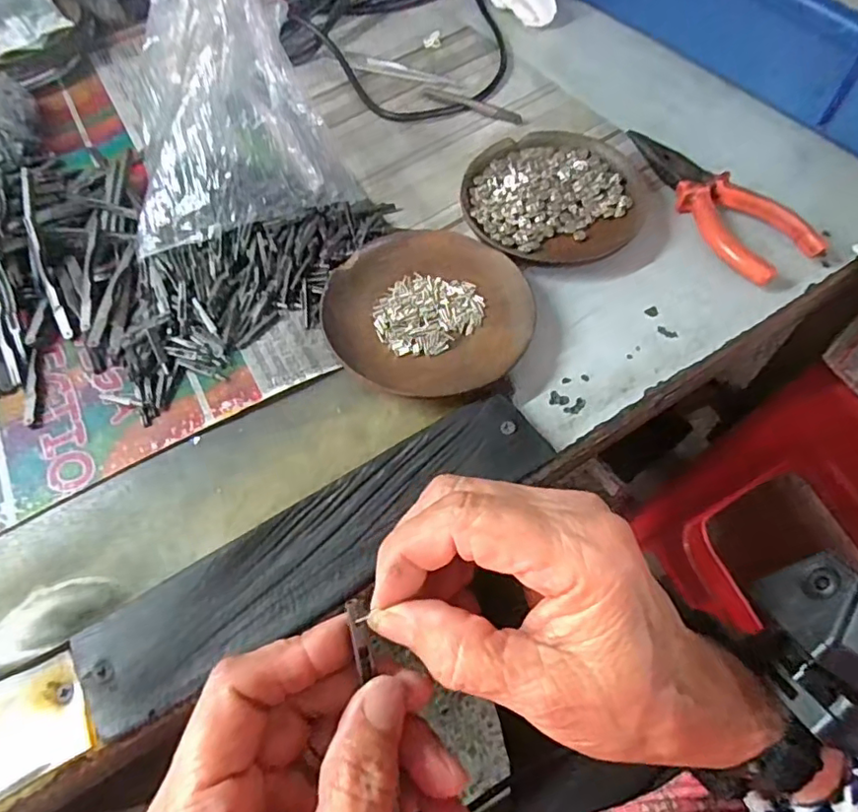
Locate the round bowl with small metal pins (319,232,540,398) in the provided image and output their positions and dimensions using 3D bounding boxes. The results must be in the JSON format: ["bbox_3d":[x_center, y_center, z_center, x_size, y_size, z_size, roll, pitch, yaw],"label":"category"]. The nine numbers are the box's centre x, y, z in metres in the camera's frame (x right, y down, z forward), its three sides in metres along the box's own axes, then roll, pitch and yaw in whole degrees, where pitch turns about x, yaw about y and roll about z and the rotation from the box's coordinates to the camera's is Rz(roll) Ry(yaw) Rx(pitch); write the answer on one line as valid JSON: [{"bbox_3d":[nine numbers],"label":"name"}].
[{"bbox_3d":[0.000,-0.053,0.326,0.110,0.017,0.113,-1,61,2],"label":"round bowl with small metal pins"}]

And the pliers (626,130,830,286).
[{"bbox_3d":[0.182,-0.133,0.366,0.051,0.016,0.139,-21,62,-9],"label":"pliers"}]

